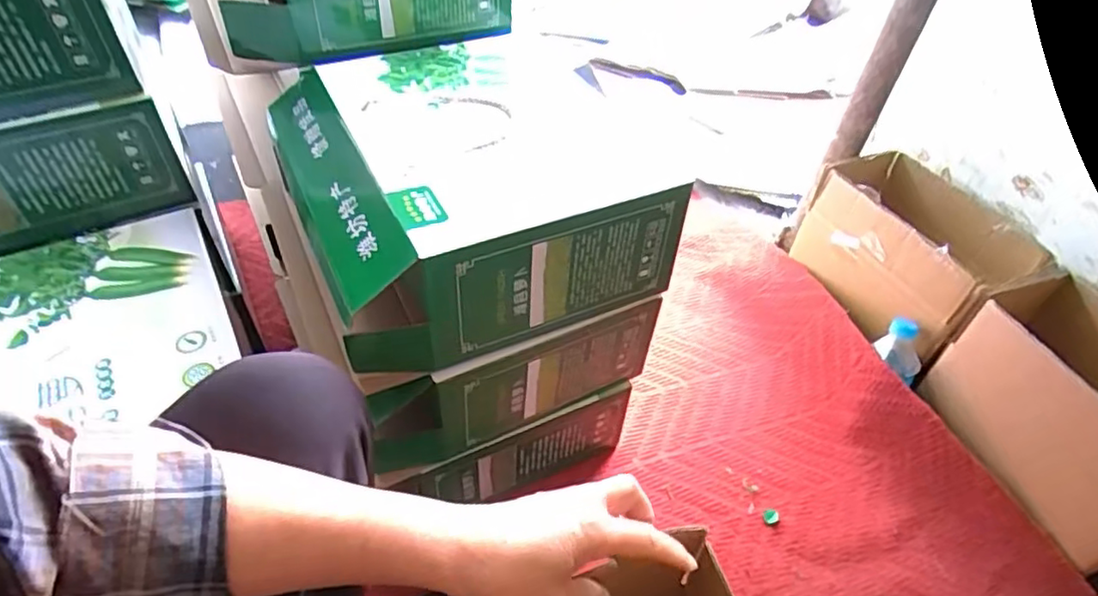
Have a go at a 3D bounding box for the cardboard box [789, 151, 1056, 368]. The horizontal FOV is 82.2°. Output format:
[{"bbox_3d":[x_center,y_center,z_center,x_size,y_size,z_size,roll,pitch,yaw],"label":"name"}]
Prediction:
[{"bbox_3d":[0.514,-0.029,0.935,0.171,0.245,0.294,-19,49,-21],"label":"cardboard box"}]

